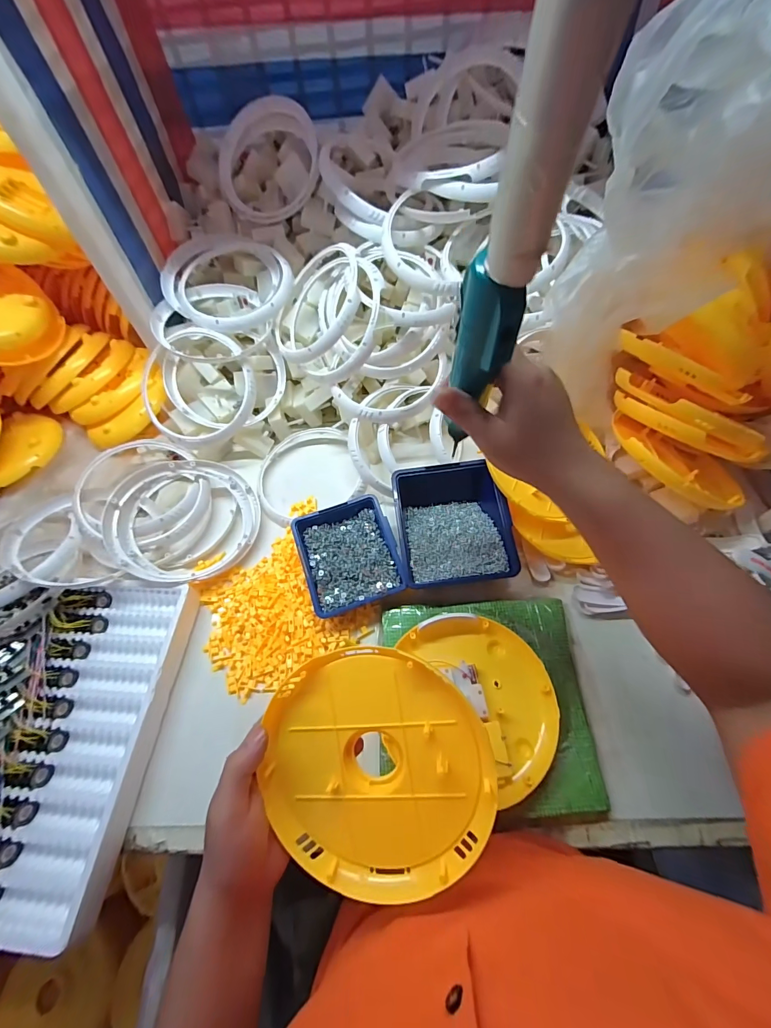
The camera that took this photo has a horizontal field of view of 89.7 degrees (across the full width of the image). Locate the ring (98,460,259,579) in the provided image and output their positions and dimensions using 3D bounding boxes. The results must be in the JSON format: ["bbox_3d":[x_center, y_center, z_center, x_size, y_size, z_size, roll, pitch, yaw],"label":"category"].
[{"bbox_3d":[-0.288,0.007,0.563,0.197,0.033,0.183,7,66,-16],"label":"ring"}]

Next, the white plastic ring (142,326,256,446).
[{"bbox_3d":[-0.300,-0.203,0.619,0.176,0.027,0.177,0,93,-1],"label":"white plastic ring"}]

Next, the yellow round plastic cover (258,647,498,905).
[{"bbox_3d":[-0.008,0.198,0.304,0.175,0.018,0.176,0,88,11],"label":"yellow round plastic cover"}]

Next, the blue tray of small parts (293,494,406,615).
[{"bbox_3d":[-0.048,0.055,0.515,0.121,0.047,0.136,-17,60,-6],"label":"blue tray of small parts"}]

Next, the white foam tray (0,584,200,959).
[{"bbox_3d":[-0.332,0.250,0.445,0.150,0.043,0.342,0,59,5],"label":"white foam tray"}]

